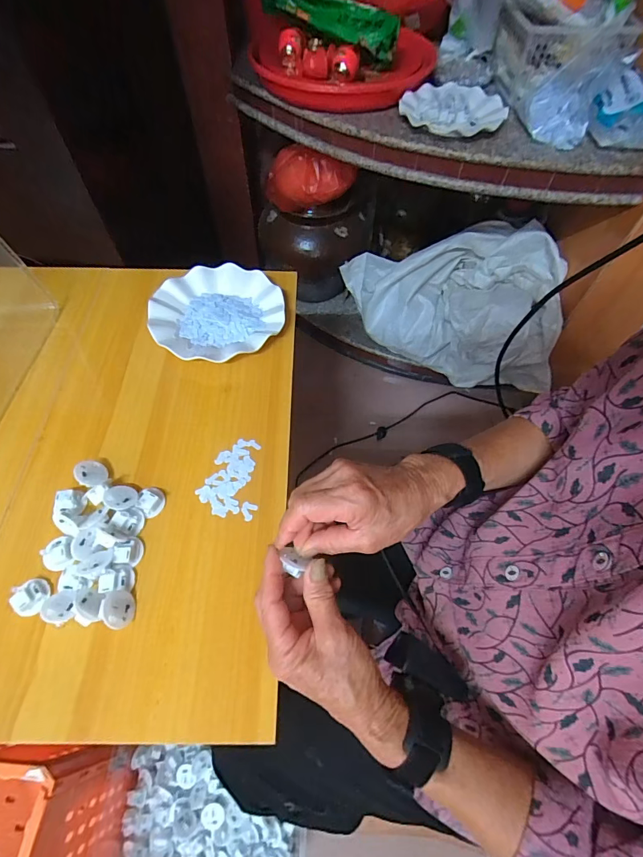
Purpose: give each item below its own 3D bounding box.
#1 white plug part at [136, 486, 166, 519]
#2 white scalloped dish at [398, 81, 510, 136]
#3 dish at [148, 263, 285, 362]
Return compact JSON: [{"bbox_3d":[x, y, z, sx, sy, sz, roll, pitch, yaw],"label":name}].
[{"bbox_3d":[-0.185,0.077,0.434,0.030,0.016,0.027,39,65,18],"label":"white plug part"},{"bbox_3d":[0.246,-0.592,0.733,0.178,0.026,0.174,0,59,-1],"label":"white scalloped dish"},{"bbox_3d":[-0.148,-0.168,0.576,0.182,0.022,0.173,1,60,-2],"label":"dish"}]

